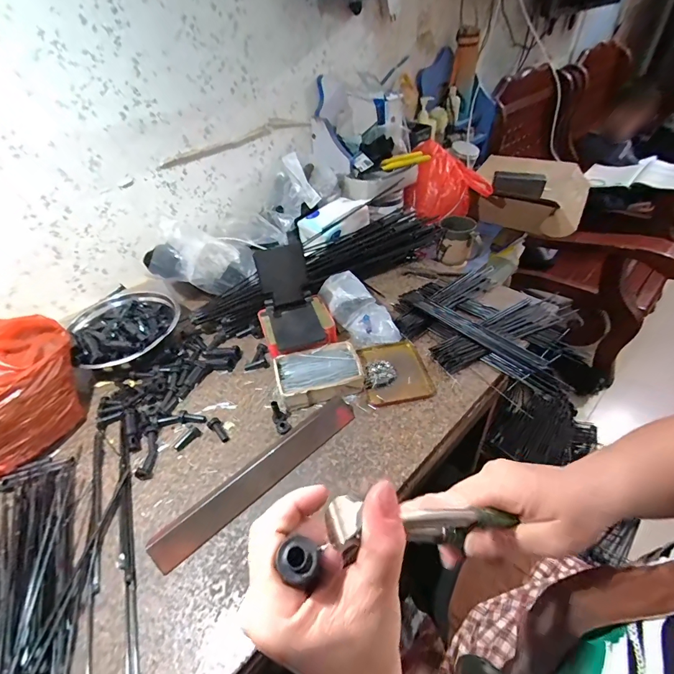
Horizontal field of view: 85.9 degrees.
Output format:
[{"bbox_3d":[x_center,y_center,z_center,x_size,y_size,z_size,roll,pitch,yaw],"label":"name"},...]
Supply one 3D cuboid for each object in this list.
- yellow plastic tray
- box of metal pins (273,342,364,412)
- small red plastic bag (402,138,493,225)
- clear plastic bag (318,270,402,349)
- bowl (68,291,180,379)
[{"bbox_3d":[0.091,0.051,0.581,0.101,0.012,0.119,-10,43,-5],"label":"yellow plastic tray"},{"bbox_3d":[-0.027,0.059,0.567,0.126,0.035,0.089,-15,44,-10],"label":"box of metal pins"},{"bbox_3d":[0.289,-0.407,0.963,0.209,0.161,0.110,3,44,10],"label":"small red plastic bag"},{"bbox_3d":[0.038,-0.053,0.668,0.094,0.044,0.184,-27,63,-21],"label":"clear plastic bag"},{"bbox_3d":[-0.370,-0.015,0.650,0.165,0.075,0.170,-3,43,3],"label":"bowl"}]

